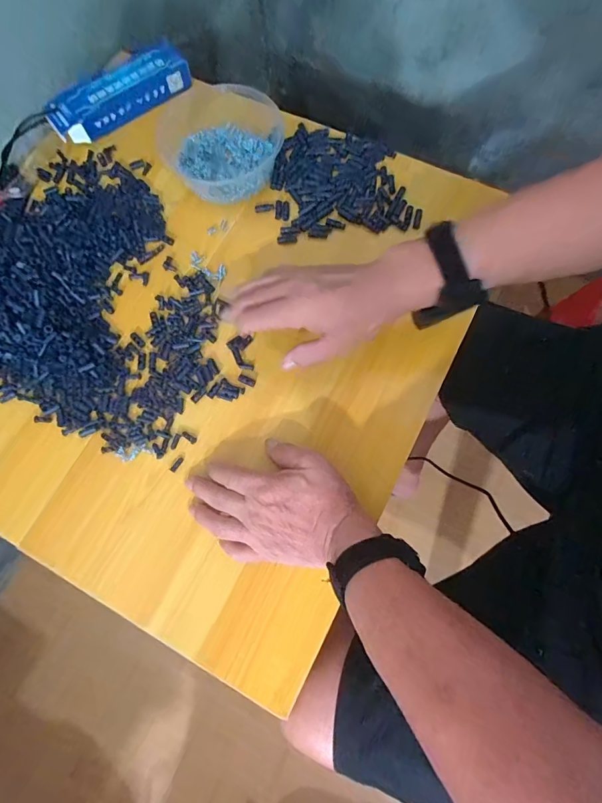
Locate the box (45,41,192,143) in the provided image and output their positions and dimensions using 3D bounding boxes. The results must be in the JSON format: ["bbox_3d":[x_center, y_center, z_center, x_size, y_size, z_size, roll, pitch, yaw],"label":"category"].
[{"bbox_3d":[-0.226,-0.385,0.510,0.178,0.034,0.059,-37,76,-9],"label":"box"}]

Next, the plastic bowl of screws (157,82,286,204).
[{"bbox_3d":[-0.095,-0.308,0.480,0.135,0.041,0.130,0,73,1],"label":"plastic bowl of screws"}]

